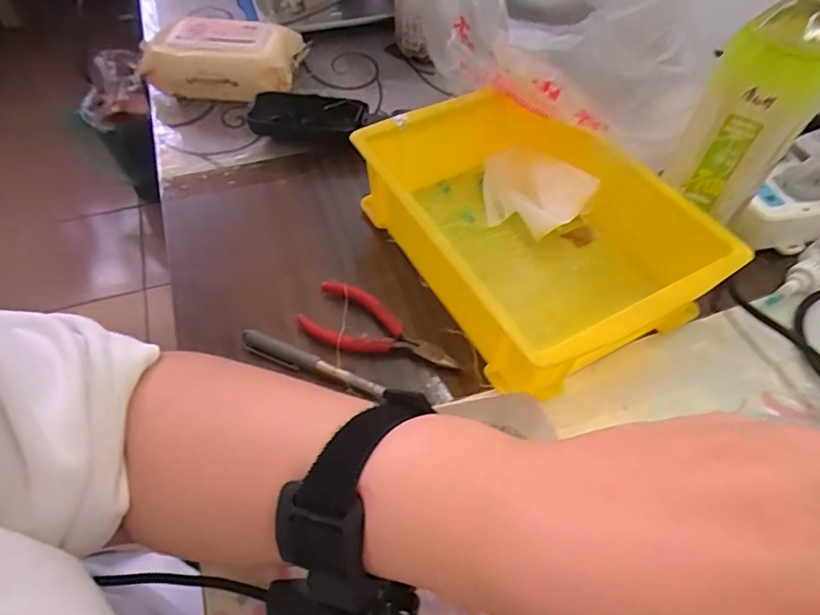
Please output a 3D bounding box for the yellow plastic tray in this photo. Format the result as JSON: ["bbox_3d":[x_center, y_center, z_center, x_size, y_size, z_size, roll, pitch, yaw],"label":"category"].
[{"bbox_3d":[0.089,-0.062,0.406,0.181,0.072,0.245,-21,57,-17],"label":"yellow plastic tray"}]

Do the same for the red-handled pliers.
[{"bbox_3d":[-0.020,0.018,0.381,0.115,0.019,0.052,24,56,15],"label":"red-handled pliers"}]

